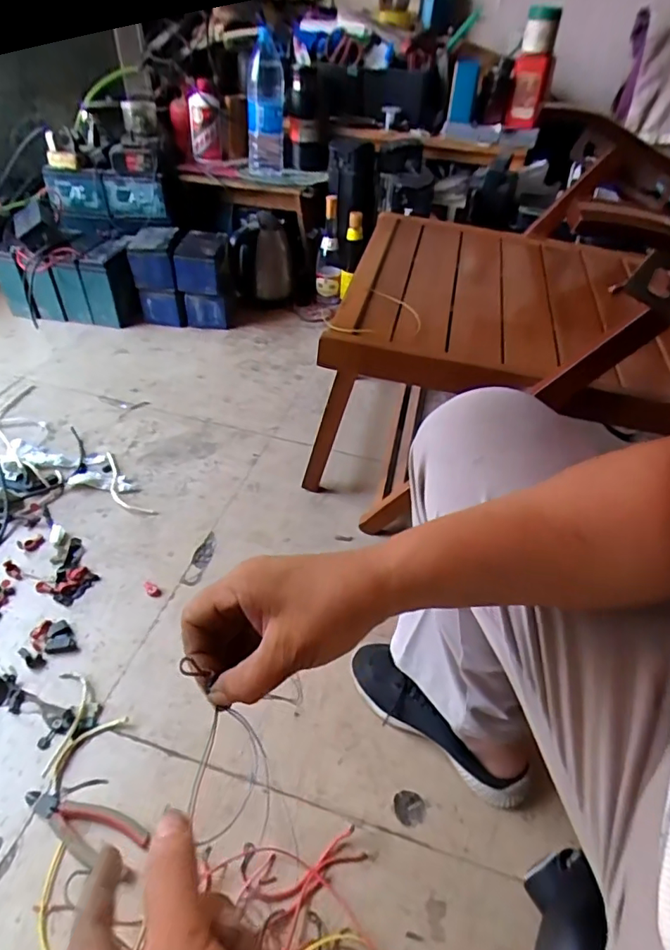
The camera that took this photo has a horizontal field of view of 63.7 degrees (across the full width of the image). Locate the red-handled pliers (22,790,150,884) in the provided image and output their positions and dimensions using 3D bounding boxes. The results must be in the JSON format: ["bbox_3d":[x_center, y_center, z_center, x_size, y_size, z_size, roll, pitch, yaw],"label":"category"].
[{"bbox_3d":[-0.276,0.386,0.586,0.148,0.008,0.053,12,45,9],"label":"red-handled pliers"}]

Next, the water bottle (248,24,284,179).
[{"bbox_3d":[-0.159,-0.828,1.230,0.088,0.266,0.083,-3,45,-6],"label":"water bottle"}]

